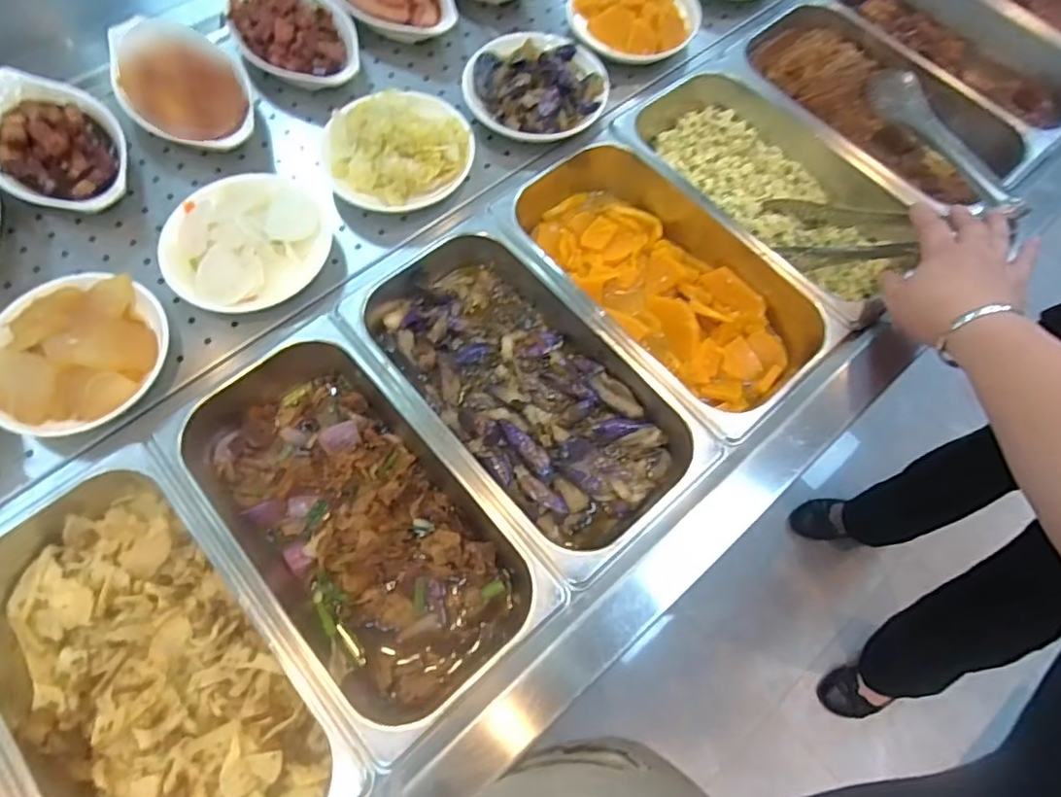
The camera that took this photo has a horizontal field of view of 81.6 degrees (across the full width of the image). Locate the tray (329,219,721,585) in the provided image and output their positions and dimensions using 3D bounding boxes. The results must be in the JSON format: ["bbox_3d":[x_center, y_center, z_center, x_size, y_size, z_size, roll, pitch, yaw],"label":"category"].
[{"bbox_3d":[-0.011,-0.011,0.551,0.174,0.064,0.329,-37,74,-18],"label":"tray"}]

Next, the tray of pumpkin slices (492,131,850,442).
[{"bbox_3d":[0.119,-0.112,0.605,0.172,0.075,0.327,-39,74,-19],"label":"tray of pumpkin slices"}]

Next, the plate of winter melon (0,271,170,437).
[{"bbox_3d":[-0.373,-0.041,0.503,0.132,0.043,0.134,1,67,-2],"label":"plate of winter melon"}]

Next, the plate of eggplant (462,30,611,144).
[{"bbox_3d":[0.006,-0.326,0.635,0.148,0.034,0.130,9,67,1],"label":"plate of eggplant"}]

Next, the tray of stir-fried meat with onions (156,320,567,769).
[{"bbox_3d":[-0.143,0.096,0.503,0.174,0.079,0.329,-38,74,-18],"label":"tray of stir-fried meat with onions"}]

